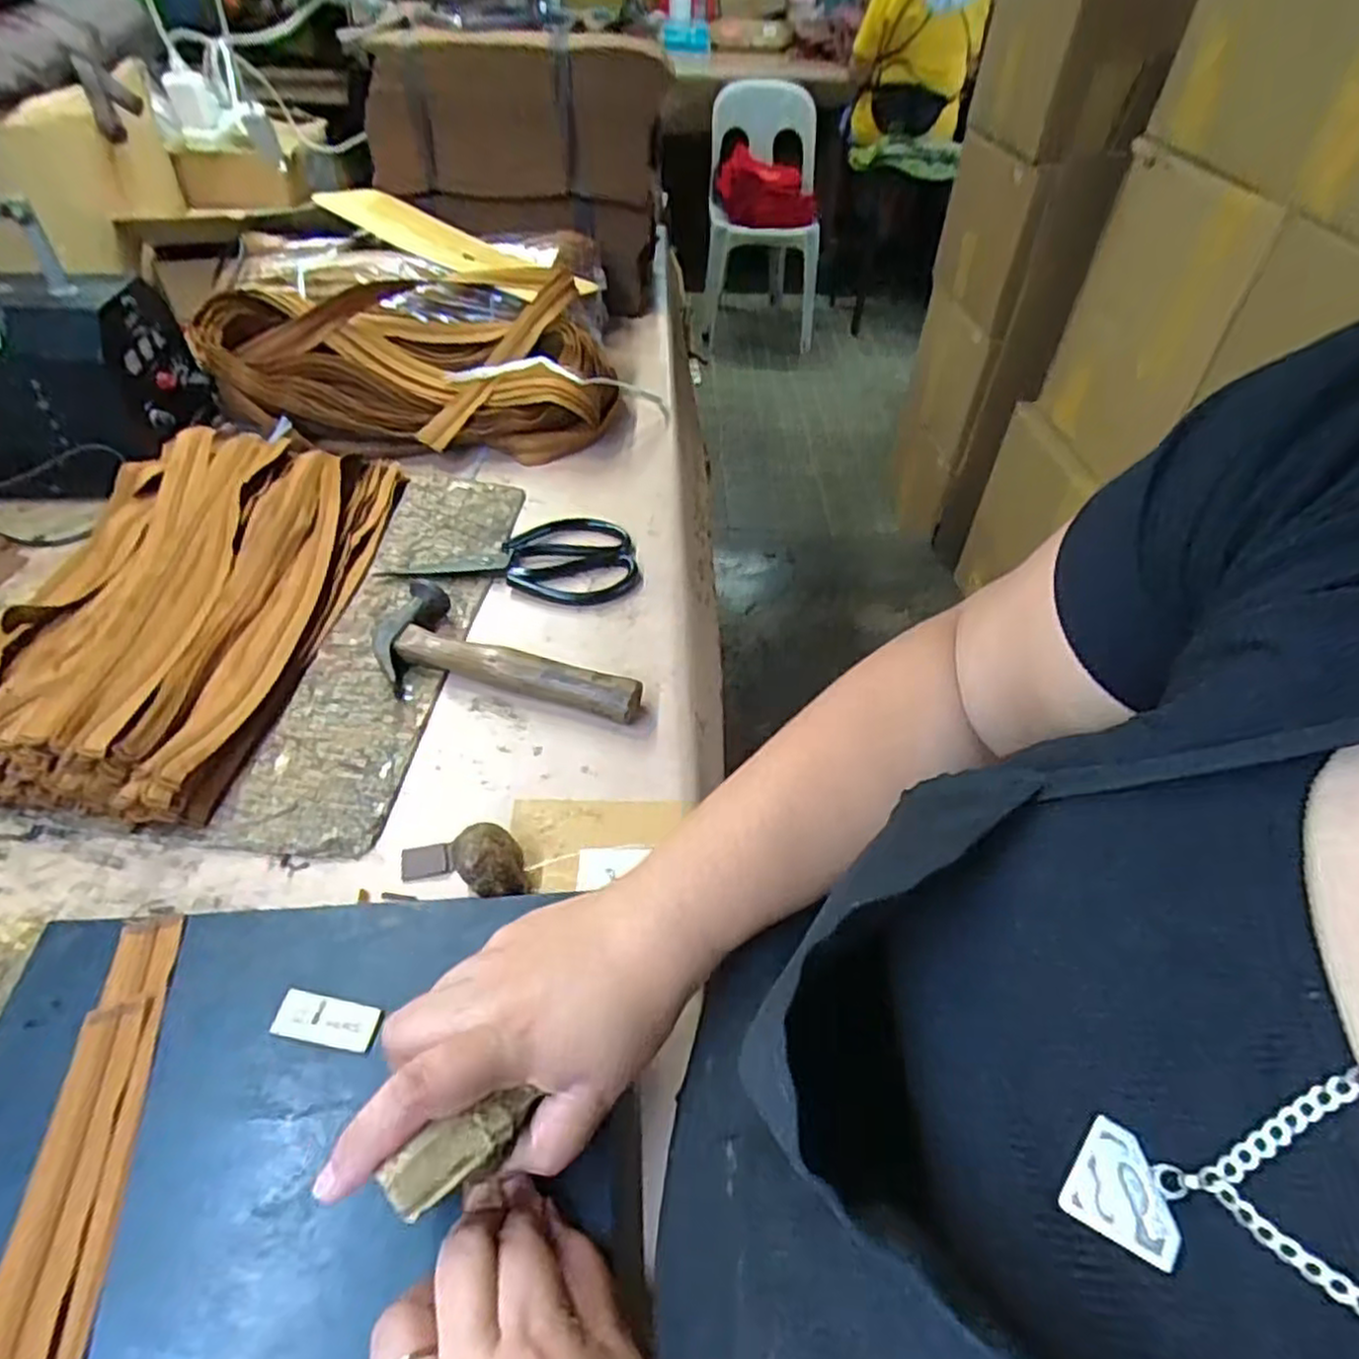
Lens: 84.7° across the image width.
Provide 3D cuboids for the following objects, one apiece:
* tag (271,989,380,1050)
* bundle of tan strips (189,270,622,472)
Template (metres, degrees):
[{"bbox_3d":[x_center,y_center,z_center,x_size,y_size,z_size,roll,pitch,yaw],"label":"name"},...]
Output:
[{"bbox_3d":[-0.173,0.165,0.364,0.048,0.004,0.021,9,47,6],"label":"tag"},{"bbox_3d":[-0.261,-0.319,0.757,0.379,0.113,0.180,-2,47,-5],"label":"bundle of tan strips"}]

